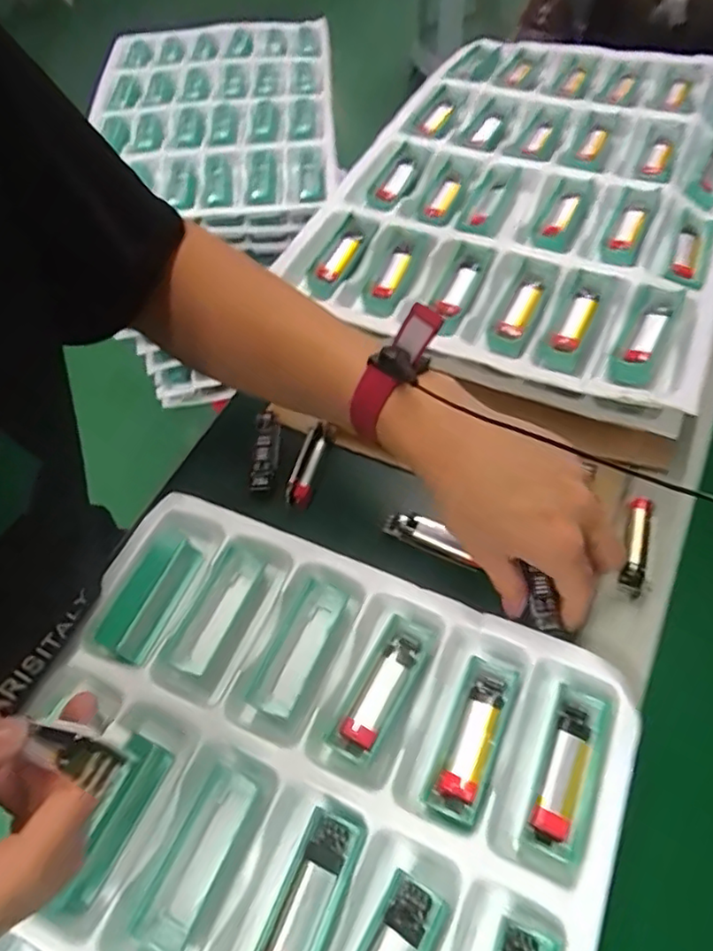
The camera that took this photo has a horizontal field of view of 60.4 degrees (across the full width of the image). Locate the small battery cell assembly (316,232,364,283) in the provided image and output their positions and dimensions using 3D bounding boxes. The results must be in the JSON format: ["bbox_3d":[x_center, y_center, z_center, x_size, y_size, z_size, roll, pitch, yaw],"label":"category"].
[{"bbox_3d":[-0.014,-0.174,0.489,0.017,0.007,0.058,20,61,18],"label":"small battery cell assembly"}]

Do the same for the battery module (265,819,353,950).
[{"bbox_3d":[-0.024,0.201,0.289,0.019,0.008,0.068,18,61,17],"label":"battery module"}]

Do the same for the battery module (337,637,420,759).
[{"bbox_3d":[0.013,0.120,0.341,0.019,0.008,0.069,24,63,20],"label":"battery module"}]

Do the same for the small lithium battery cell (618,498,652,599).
[{"bbox_3d":[0.176,0.044,0.385,0.013,0.013,0.065,16,60,16],"label":"small lithium battery cell"}]

